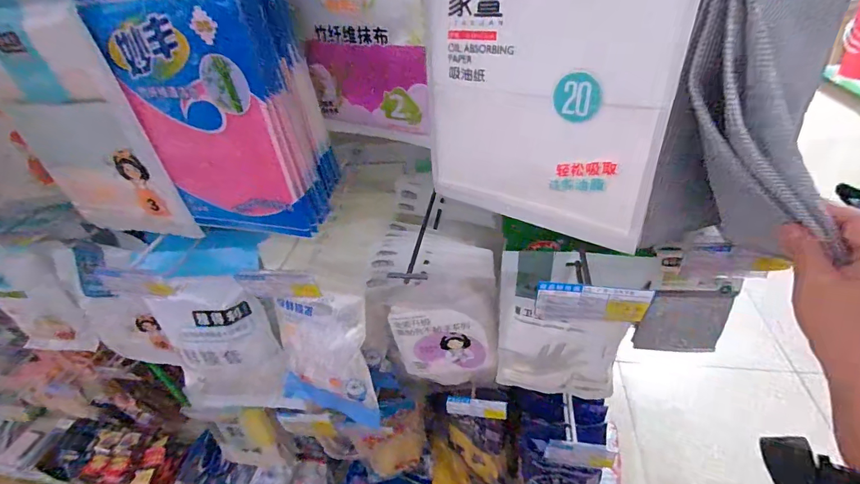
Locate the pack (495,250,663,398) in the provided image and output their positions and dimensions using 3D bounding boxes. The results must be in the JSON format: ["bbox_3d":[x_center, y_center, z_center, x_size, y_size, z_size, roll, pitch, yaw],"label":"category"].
[{"bbox_3d":[0.163,0.114,0.499,0.152,0.236,0.034,6,40,17],"label":"pack"}]

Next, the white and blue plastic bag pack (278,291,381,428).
[{"bbox_3d":[-0.161,0.178,0.598,0.168,0.244,0.055,6,40,17],"label":"white and blue plastic bag pack"}]

